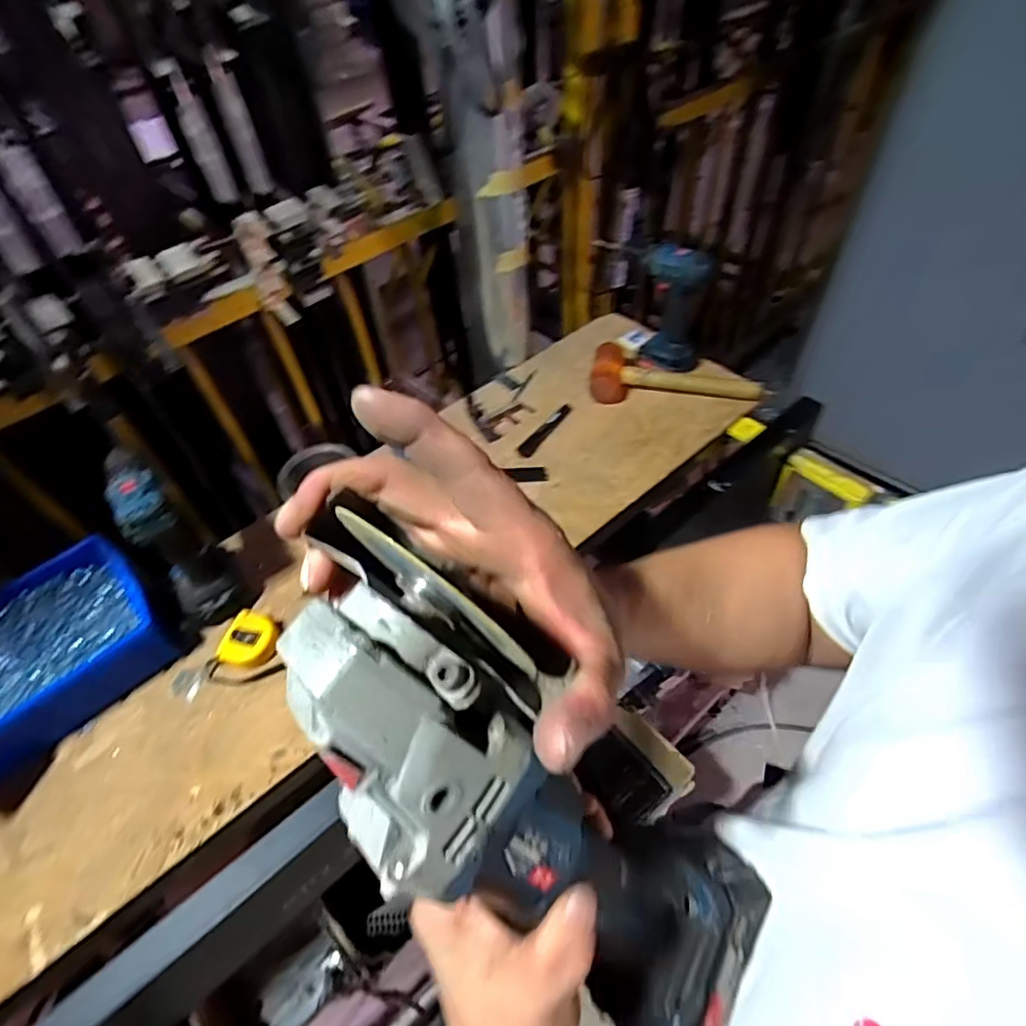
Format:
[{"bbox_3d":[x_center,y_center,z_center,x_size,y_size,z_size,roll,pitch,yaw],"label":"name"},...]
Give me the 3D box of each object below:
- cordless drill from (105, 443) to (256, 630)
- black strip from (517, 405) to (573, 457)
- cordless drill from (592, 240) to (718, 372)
[{"bbox_3d":[-0.425,0.035,0.725,0.076,0.223,0.143,-38,57,-25],"label":"cordless drill"},{"bbox_3d":[0.055,-0.141,0.957,0.027,0.014,0.139,28,57,25],"label":"black strip"},{"bbox_3d":[0.241,-0.364,0.987,0.075,0.205,0.203,-34,55,-22],"label":"cordless drill"}]

